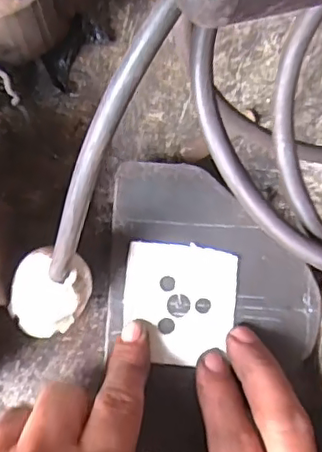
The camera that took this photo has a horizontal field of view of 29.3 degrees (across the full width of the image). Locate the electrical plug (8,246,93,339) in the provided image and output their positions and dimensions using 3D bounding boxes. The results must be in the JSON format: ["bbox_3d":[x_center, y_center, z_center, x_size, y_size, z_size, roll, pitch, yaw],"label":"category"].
[{"bbox_3d":[-0.051,0.031,0.280,0.033,0.025,0.039,21,77,3],"label":"electrical plug"}]

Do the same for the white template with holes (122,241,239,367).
[{"bbox_3d":[0.010,0.039,0.308,0.054,0.004,0.058,6,84,-1],"label":"white template with holes"}]

